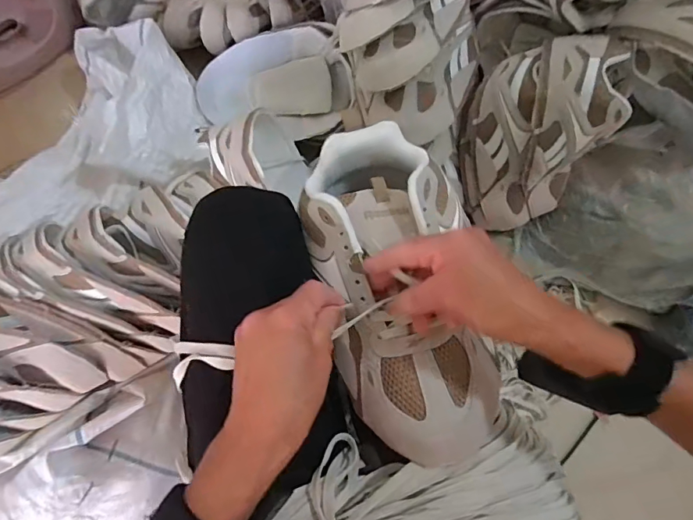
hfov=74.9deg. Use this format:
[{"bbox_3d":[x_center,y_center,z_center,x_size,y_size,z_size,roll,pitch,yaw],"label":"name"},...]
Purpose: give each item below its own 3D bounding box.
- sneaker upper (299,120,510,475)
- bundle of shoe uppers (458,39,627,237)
[{"bbox_3d":[0.046,0.018,0.365,0.129,0.077,0.263,-13,76,-6],"label":"sneaker upper"},{"bbox_3d":[0.265,-0.179,0.637,0.184,0.217,0.185,1,73,-2],"label":"bundle of shoe uppers"}]

